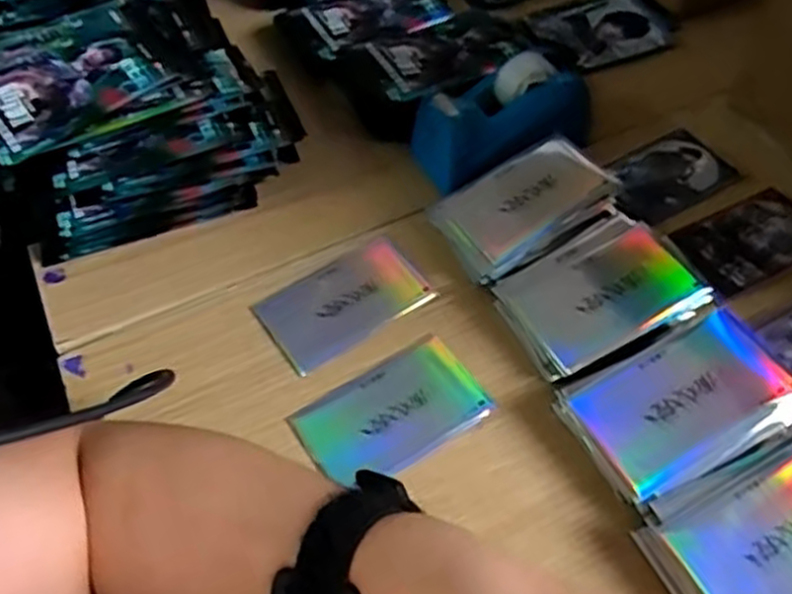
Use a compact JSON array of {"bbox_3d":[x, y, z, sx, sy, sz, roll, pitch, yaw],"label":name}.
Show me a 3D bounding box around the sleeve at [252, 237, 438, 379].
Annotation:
[{"bbox_3d":[-0.030,0.002,0.462,0.092,0.006,0.058,-30,60,-12],"label":"sleeve"}]

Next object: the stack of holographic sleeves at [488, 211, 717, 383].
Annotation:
[{"bbox_3d":[0.112,0.000,0.439,0.096,0.029,0.074,-25,56,-14],"label":"stack of holographic sleeves"}]

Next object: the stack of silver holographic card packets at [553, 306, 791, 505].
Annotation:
[{"bbox_3d":[0.143,0.055,0.394,0.106,0.034,0.069,-21,55,-11],"label":"stack of silver holographic card packets"}]

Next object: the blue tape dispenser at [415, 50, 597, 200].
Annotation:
[{"bbox_3d":[0.067,-0.114,0.511,0.114,0.061,0.059,-25,56,-14],"label":"blue tape dispenser"}]

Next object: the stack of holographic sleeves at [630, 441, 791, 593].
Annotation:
[{"bbox_3d":[0.166,0.109,0.353,0.102,0.034,0.065,-22,55,-12],"label":"stack of holographic sleeves"}]

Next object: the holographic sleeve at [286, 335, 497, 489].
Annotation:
[{"bbox_3d":[-0.002,0.062,0.419,0.096,0.008,0.058,-26,58,-17],"label":"holographic sleeve"}]

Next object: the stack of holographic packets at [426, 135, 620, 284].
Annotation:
[{"bbox_3d":[0.083,-0.057,0.483,0.112,0.029,0.065,-28,57,-16],"label":"stack of holographic packets"}]

